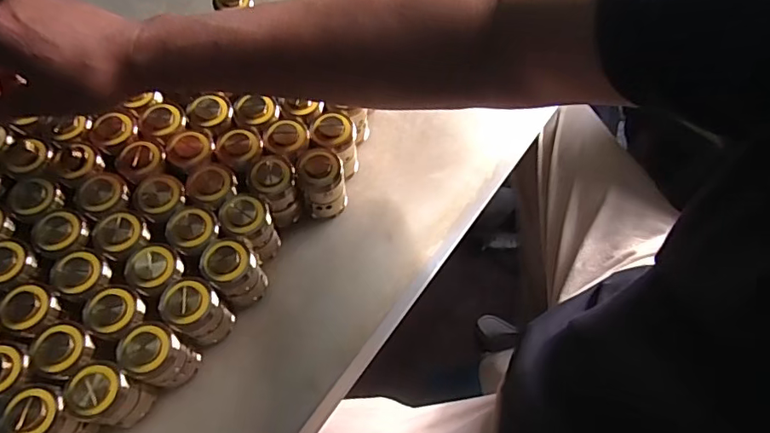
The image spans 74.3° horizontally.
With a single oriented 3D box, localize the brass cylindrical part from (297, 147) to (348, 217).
[{"bbox_3d":[-0.053,-0.029,0.444,0.037,0.061,0.042,-11,64,-7],"label":"brass cylindrical part"}]

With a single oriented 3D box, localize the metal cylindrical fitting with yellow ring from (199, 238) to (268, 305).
[{"bbox_3d":[-0.118,0.047,0.406,0.037,0.071,0.033,-29,68,-16],"label":"metal cylindrical fitting with yellow ring"}]

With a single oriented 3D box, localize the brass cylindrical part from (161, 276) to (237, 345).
[{"bbox_3d":[-0.143,0.076,0.393,0.031,0.080,0.036,35,67,14],"label":"brass cylindrical part"}]

